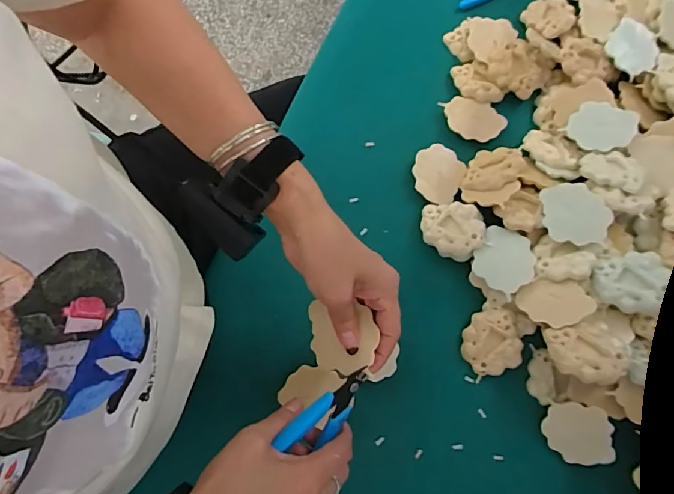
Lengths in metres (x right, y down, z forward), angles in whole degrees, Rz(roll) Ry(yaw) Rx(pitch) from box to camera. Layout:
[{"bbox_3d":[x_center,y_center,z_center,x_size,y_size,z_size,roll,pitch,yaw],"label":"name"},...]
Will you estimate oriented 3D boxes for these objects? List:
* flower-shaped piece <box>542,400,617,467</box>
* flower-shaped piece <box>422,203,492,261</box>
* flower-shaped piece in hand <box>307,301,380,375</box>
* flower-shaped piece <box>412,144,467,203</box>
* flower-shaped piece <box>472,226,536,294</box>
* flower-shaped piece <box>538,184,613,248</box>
[{"bbox_3d":[0.226,0.175,0.421,0.058,0.004,0.058,-2,97,15],"label":"flower-shaped piece"},{"bbox_3d":[0.120,-0.017,0.465,0.061,0.015,0.059,-12,71,7],"label":"flower-shaped piece"},{"bbox_3d":[0.000,0.071,0.355,0.061,0.007,0.051,5,71,27],"label":"flower-shaped piece in hand"},{"bbox_3d":[0.109,-0.080,0.488,0.054,0.004,0.063,26,76,5],"label":"flower-shaped piece"},{"bbox_3d":[0.169,0.013,0.452,0.057,0.006,0.062,-5,64,9],"label":"flower-shaped piece"},{"bbox_3d":[0.230,-0.033,0.434,0.055,0.008,0.064,-16,65,18],"label":"flower-shaped piece"}]

